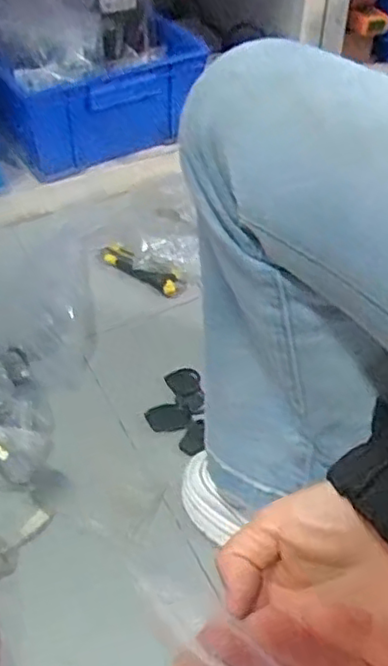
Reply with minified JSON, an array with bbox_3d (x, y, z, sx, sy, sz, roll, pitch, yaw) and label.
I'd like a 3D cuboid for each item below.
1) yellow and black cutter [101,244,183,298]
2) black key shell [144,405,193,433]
[{"bbox_3d":[-0.071,-0.086,0.902,0.127,0.012,0.034,30,52,26],"label":"yellow and black cutter"},{"bbox_3d":[-0.029,0.097,0.754,0.048,0.005,0.035,-16,47,-16],"label":"black key shell"}]

